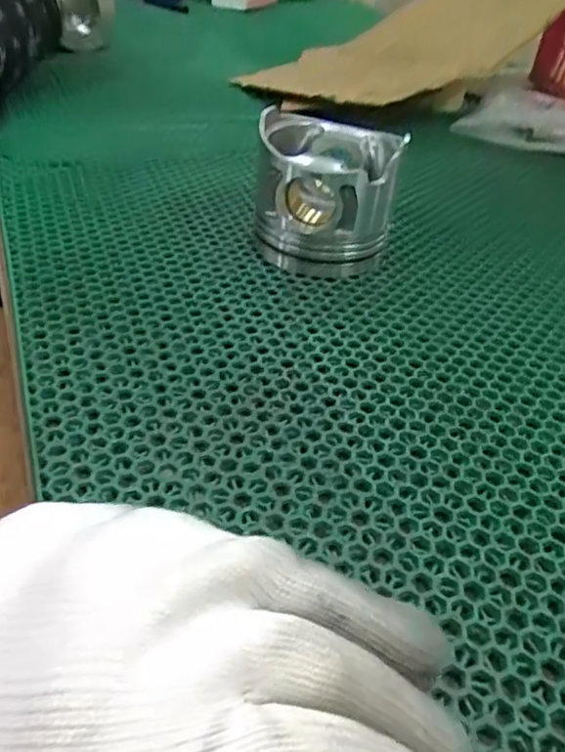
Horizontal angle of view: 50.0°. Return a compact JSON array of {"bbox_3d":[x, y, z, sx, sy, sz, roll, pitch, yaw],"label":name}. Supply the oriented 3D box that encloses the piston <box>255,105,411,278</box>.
[{"bbox_3d":[0.034,-0.143,0.489,0.109,0.094,0.118,2,40,-5],"label":"piston"}]

